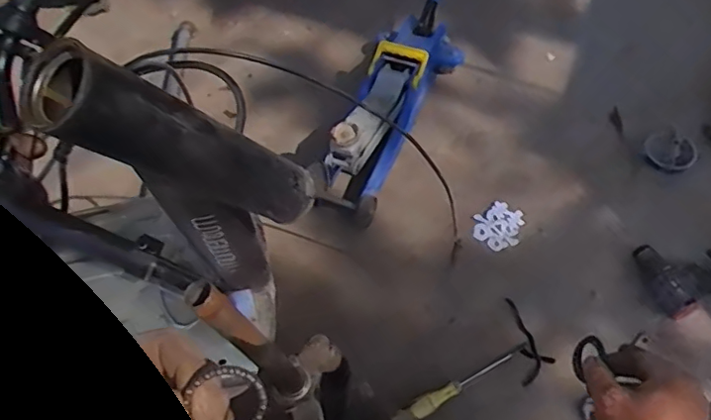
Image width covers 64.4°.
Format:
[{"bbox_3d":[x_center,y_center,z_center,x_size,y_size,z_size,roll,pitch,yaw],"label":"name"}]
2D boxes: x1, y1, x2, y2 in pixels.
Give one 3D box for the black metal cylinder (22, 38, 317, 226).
[{"bbox_3d":[-0.094,-0.035,0.357,0.049,0.208,0.039,-37,58,17],"label":"black metal cylinder"}]

